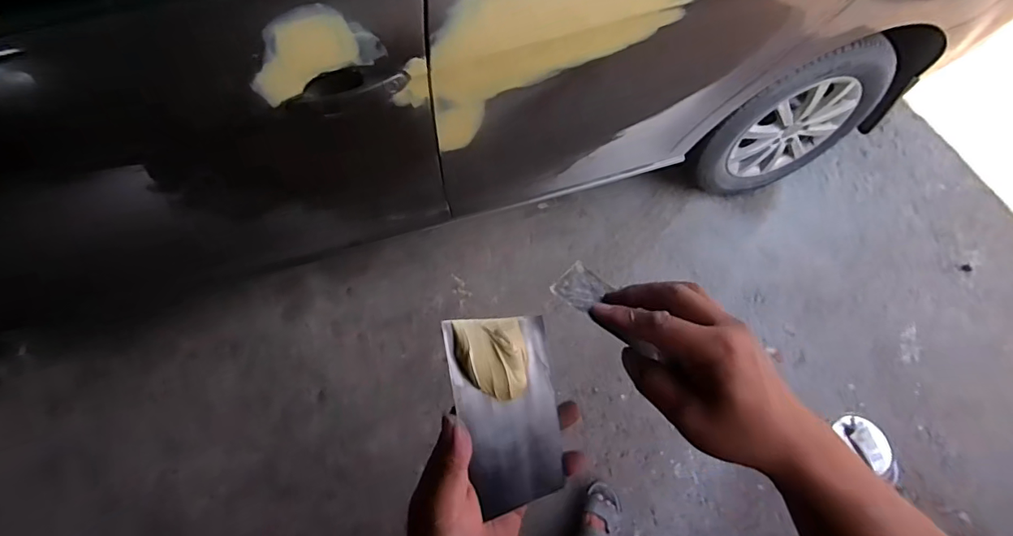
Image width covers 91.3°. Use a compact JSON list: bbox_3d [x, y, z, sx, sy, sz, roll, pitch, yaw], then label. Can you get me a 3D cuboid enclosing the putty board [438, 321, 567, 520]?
[{"bbox_3d":[0.005,0.096,0.325,0.071,0.023,0.129,-10,96,-28],"label":"putty board"}]

